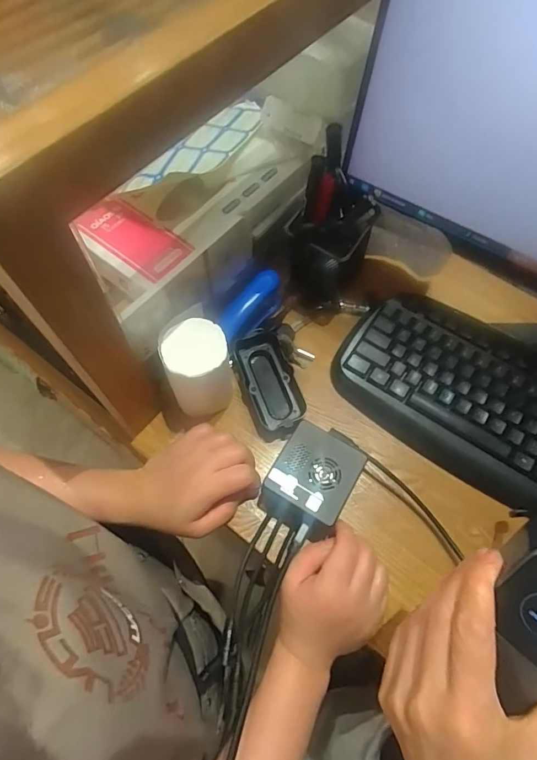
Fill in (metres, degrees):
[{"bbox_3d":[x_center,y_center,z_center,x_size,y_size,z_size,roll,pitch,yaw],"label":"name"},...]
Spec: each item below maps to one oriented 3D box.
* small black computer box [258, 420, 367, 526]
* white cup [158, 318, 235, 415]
[{"bbox_3d":[0.041,0.095,0.406,0.070,0.042,0.088,30,68,13],"label":"small black computer box"},{"bbox_3d":[-0.067,-0.007,0.419,0.058,0.102,0.057,0,64,-1],"label":"white cup"}]

